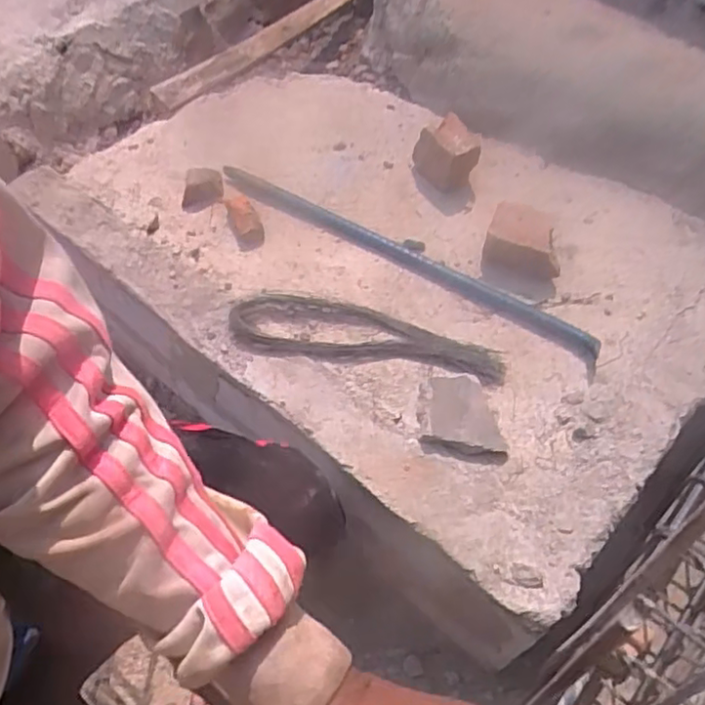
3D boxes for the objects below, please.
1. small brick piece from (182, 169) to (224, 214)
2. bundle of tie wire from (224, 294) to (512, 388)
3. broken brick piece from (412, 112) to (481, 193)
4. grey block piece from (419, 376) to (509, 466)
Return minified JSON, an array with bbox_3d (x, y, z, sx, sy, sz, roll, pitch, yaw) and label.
[{"bbox_3d":[-0.269,-0.292,1.165,0.076,0.038,0.076,-5,55,-5],"label":"small brick piece"},{"bbox_3d":[0.021,-0.032,1.018,0.422,0.032,0.112,8,55,4],"label":"bundle of tie wire"},{"bbox_3d":[0.171,-0.365,1.195,0.118,0.105,0.073,10,56,6],"label":"broken brick piece"},{"bbox_3d":[0.166,0.095,0.939,0.116,0.033,0.116,10,56,6],"label":"grey block piece"}]

